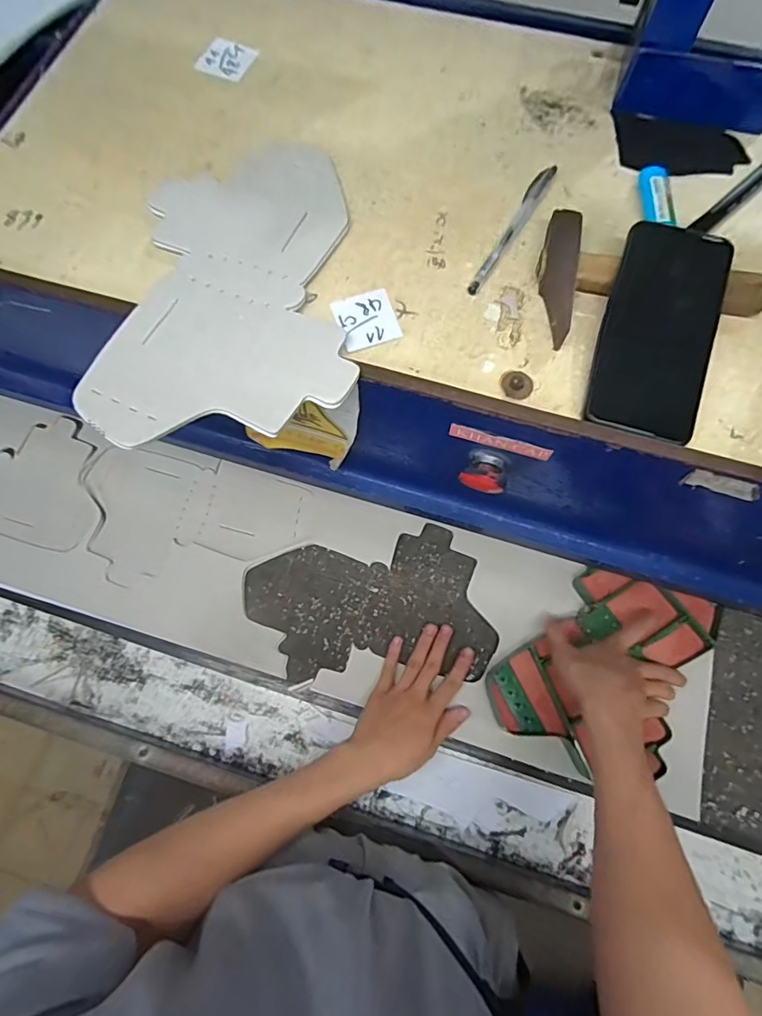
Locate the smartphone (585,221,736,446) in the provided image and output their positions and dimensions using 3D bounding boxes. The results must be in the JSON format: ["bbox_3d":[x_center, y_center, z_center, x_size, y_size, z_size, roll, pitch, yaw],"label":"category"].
[{"bbox_3d":[0.201,-0.128,0.358,0.075,0.010,0.157,16,84,5],"label":"smartphone"}]

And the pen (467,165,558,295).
[{"bbox_3d":[0.111,-0.234,0.413,0.013,0.015,0.148,27,74,11],"label":"pen"}]

